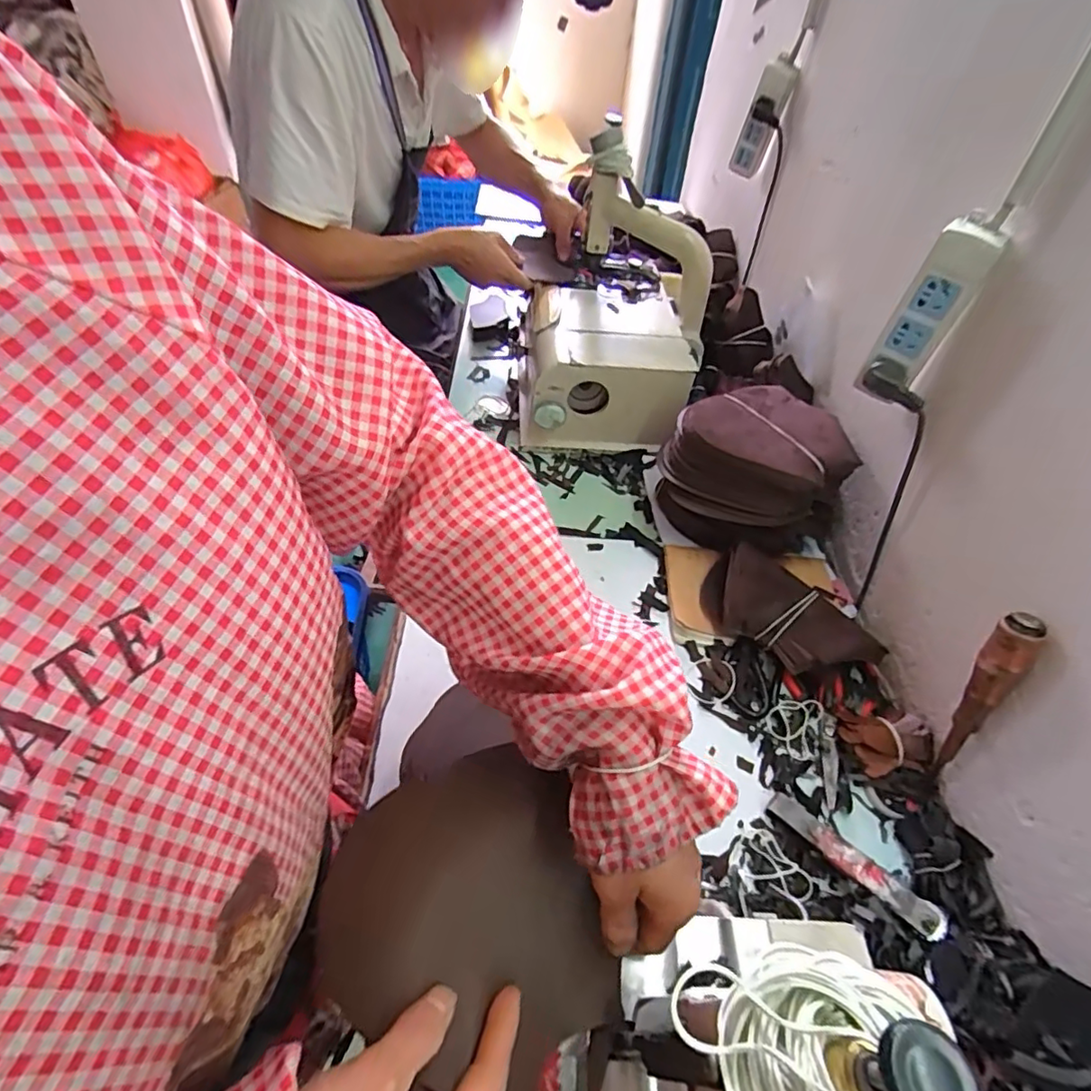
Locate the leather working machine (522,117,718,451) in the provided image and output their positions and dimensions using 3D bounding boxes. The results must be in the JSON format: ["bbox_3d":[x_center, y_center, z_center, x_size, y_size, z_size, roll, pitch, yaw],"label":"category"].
[{"bbox_3d":[0.108,-0.358,0.863,0.277,0.297,0.309,5,49,0],"label":"leather working machine"}]

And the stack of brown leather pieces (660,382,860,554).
[{"bbox_3d":[0.266,-0.095,0.750,0.220,0.137,0.212,25,52,16],"label":"stack of brown leather pieces"}]

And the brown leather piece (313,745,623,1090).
[{"bbox_3d":[-0.048,0.215,0.327,0.149,0.051,0.163,2,49,-3],"label":"brown leather piece"}]

